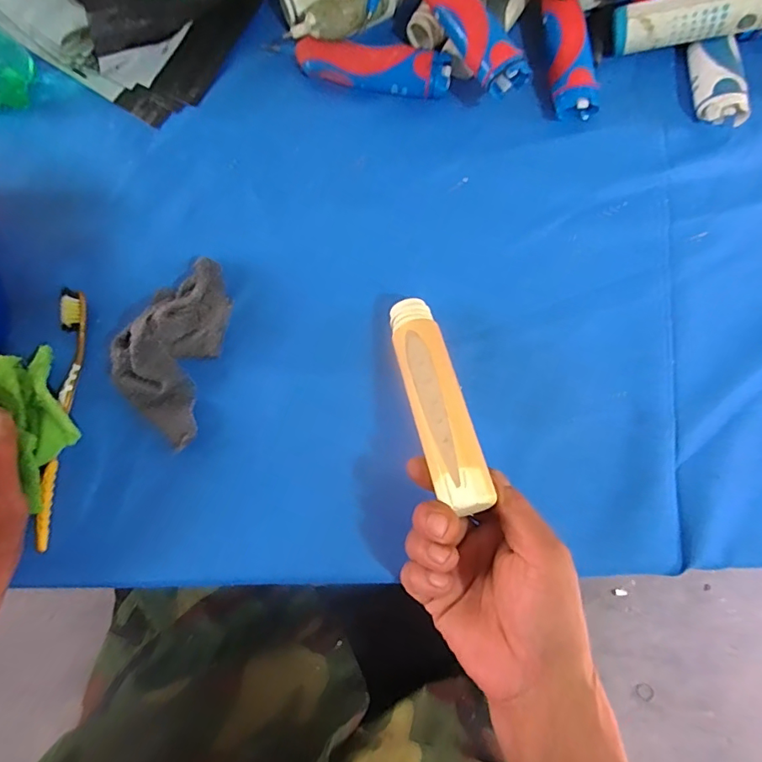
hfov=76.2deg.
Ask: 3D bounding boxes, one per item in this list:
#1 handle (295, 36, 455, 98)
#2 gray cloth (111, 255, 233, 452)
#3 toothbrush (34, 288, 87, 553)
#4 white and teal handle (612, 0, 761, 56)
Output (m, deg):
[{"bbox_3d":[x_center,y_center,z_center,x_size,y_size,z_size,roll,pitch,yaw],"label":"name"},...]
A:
[{"bbox_3d":[-0.007,-0.259,0.404,0.126,0.028,0.028,8,80,1],"label":"handle"},{"bbox_3d":[-0.155,-0.028,0.352,0.069,0.043,0.139,12,80,1],"label":"gray cloth"},{"bbox_3d":[-0.232,0.026,0.352,0.015,0.017,0.185,0,80,-1],"label":"toothbrush"},{"bbox_3d":[0.266,-0.295,0.390,0.143,0.025,0.031,-2,80,16],"label":"white and teal handle"}]

